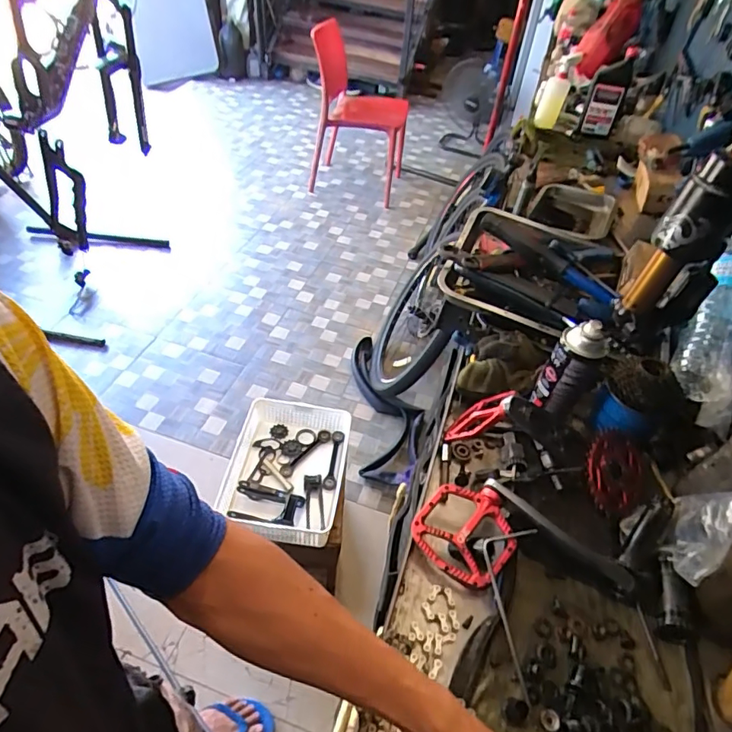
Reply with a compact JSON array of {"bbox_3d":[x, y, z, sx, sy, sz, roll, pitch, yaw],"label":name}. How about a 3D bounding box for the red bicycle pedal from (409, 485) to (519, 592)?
[{"bbox_3d":[0.123,0.199,0.617,0.113,0.016,0.111,38,70,21],"label":"red bicycle pedal"}]

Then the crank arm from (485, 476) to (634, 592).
[{"bbox_3d":[0.233,0.203,0.615,0.197,0.028,0.017,37,51,9],"label":"crank arm"}]

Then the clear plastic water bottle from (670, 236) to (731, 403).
[{"bbox_3d":[0.568,-0.089,0.806,0.094,0.078,0.304,26,77,17],"label":"clear plastic water bottle"}]

